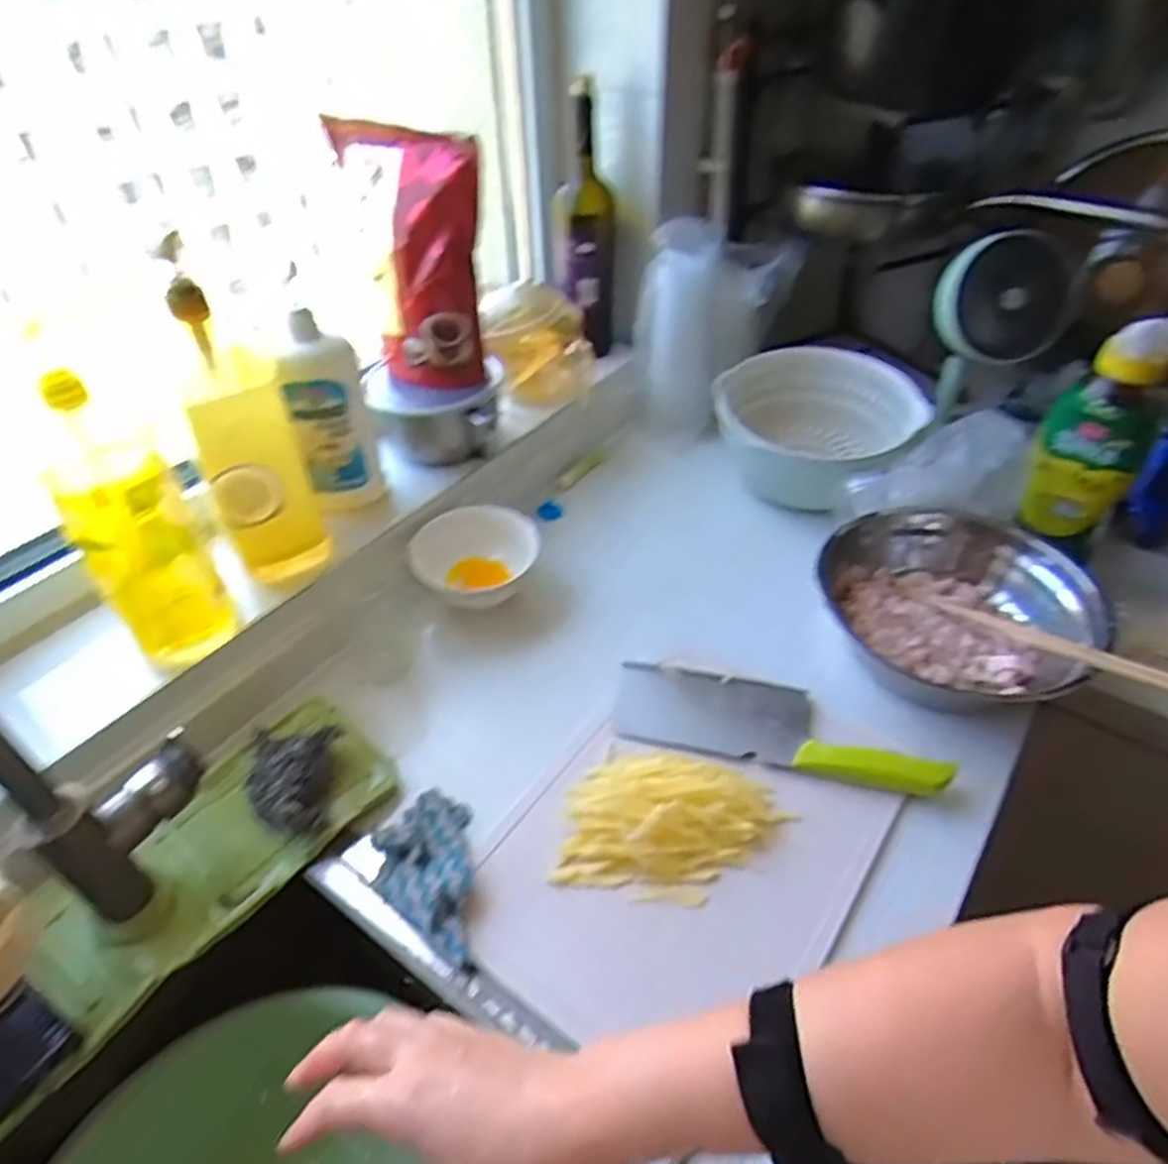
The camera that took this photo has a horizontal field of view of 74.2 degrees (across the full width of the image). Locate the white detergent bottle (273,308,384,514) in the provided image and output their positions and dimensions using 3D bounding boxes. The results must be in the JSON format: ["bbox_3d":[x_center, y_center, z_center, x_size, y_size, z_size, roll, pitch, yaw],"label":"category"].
[{"bbox_3d":[-0.243,-0.156,0.741,0.069,0.188,0.044,-13,44,-13],"label":"white detergent bottle"}]

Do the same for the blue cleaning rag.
[{"bbox_3d":[-0.122,0.215,0.577,0.074,0.024,0.143,-7,43,-6],"label":"blue cleaning rag"}]

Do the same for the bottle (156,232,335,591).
[{"bbox_3d":[-0.290,-0.126,0.670,0.080,0.303,0.085,-17,45,-17],"label":"bottle"}]

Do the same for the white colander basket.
[{"bbox_3d":[0.276,-0.174,0.927,0.230,0.121,0.212,4,43,5],"label":"white colander basket"}]

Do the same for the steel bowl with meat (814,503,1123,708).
[{"bbox_3d":[0.357,0.022,0.744,0.209,0.083,0.226,0,43,0],"label":"steel bowl with meat"}]

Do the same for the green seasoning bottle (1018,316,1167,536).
[{"bbox_3d":[0.501,-0.144,0.755,0.091,0.216,0.070,26,49,26],"label":"green seasoning bottle"}]

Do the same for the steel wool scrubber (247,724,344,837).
[{"bbox_3d":[-0.236,0.156,0.616,0.063,0.042,0.081,1,43,2],"label":"steel wool scrubber"}]

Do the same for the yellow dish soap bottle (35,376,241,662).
[{"bbox_3d":[-0.342,-0.036,0.604,0.075,0.244,0.055,-14,44,-14],"label":"yellow dish soap bottle"}]

